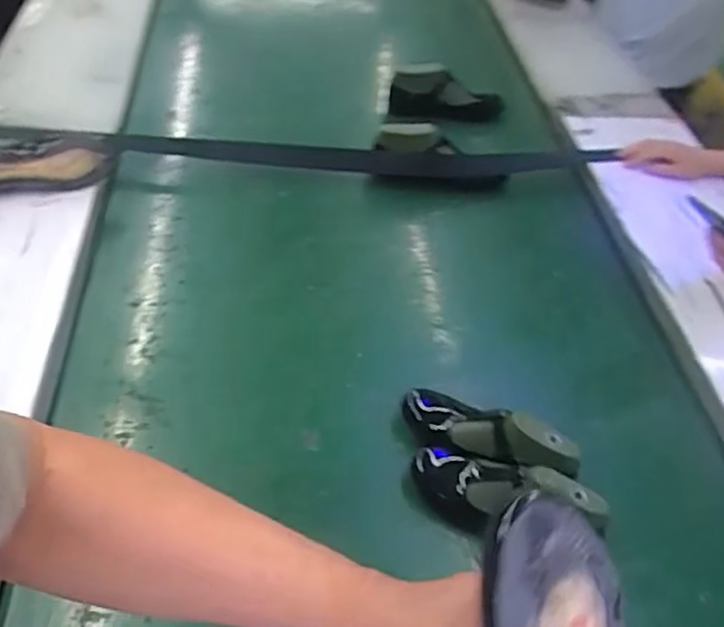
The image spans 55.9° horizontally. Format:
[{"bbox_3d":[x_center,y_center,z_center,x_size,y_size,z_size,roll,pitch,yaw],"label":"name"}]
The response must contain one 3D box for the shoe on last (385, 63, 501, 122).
[{"bbox_3d":[0.167,-0.427,1.332,0.230,0.106,0.095,10,46,1],"label":"shoe on last"}]

